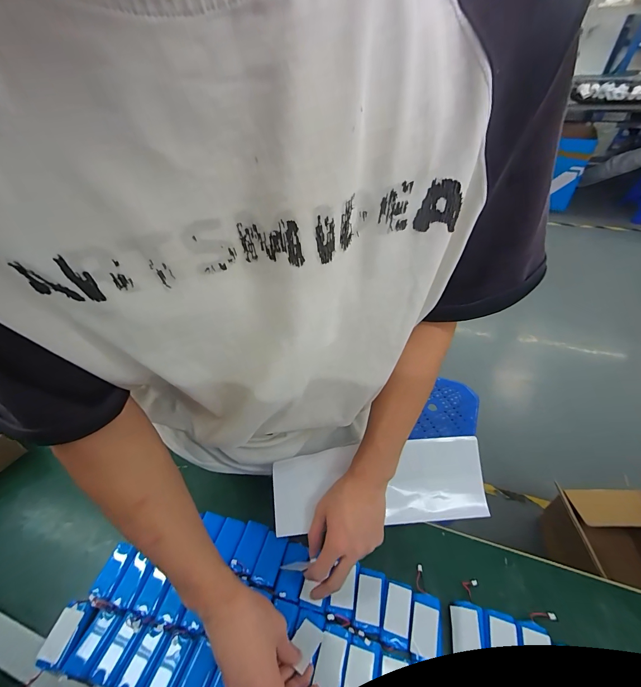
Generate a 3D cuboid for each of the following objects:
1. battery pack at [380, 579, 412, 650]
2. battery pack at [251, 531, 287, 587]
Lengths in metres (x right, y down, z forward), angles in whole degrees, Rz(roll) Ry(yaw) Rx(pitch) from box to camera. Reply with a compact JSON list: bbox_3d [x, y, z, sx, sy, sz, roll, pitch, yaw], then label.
[{"bbox_3d":[0.098,0.351,0.417,0.035,0.005,0.067,9,47,13],"label":"battery pack"},{"bbox_3d":[-0.075,0.317,0.475,0.033,0.011,0.064,9,47,14],"label":"battery pack"}]

